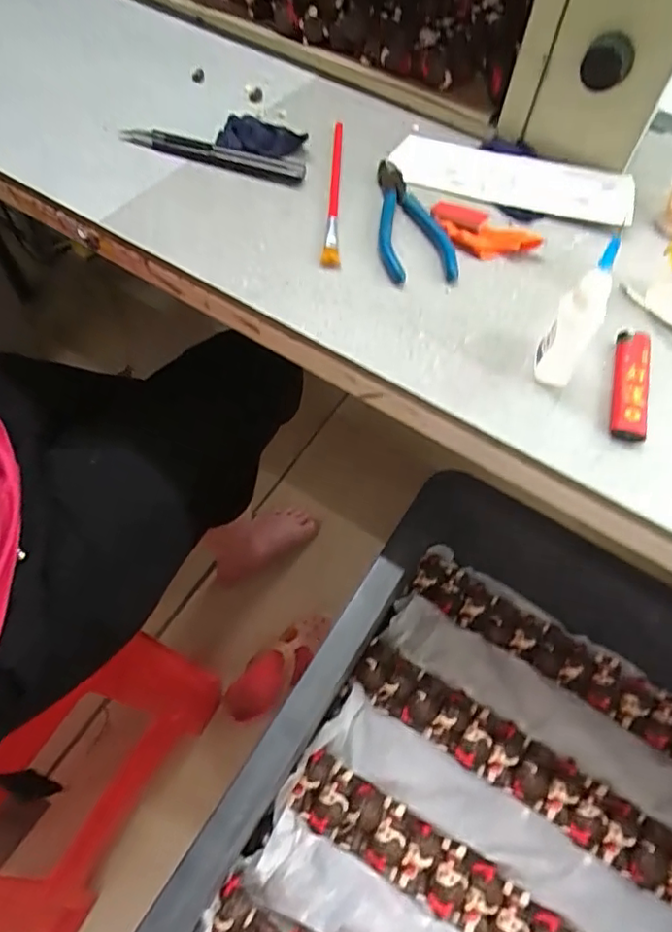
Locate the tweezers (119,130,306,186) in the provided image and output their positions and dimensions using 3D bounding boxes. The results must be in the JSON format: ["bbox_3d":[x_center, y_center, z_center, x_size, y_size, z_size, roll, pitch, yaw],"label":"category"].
[{"bbox_3d":[-0.090,-0.231,0.431,0.141,0.011,0.020,16,59,6],"label":"tweezers"}]

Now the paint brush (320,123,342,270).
[{"bbox_3d":[0.000,-0.197,0.417,0.011,0.006,0.159,4,58,-1],"label":"paint brush"}]

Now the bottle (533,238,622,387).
[{"bbox_3d":[0.128,-0.077,0.308,0.022,0.082,0.018,24,60,11],"label":"bottle"}]

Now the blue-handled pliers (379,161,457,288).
[{"bbox_3d":[0.051,-0.170,0.401,0.046,0.008,0.120,-1,59,-5],"label":"blue-handled pliers"}]

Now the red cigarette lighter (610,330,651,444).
[{"bbox_3d":[0.169,-0.048,0.334,0.019,0.012,0.076,18,59,7],"label":"red cigarette lighter"}]

